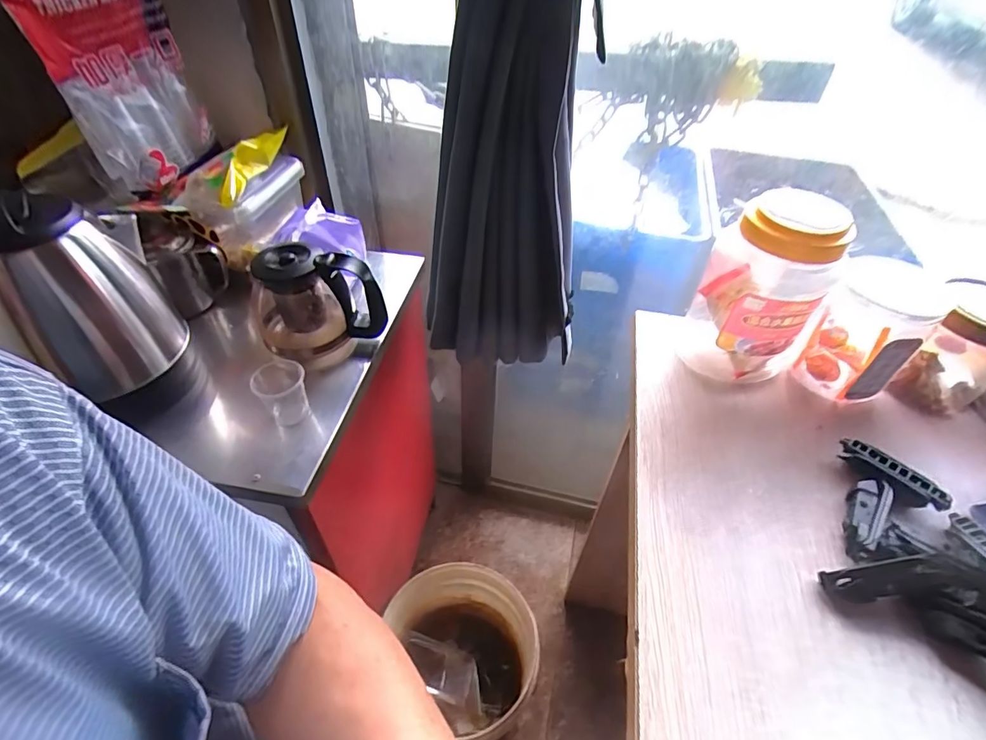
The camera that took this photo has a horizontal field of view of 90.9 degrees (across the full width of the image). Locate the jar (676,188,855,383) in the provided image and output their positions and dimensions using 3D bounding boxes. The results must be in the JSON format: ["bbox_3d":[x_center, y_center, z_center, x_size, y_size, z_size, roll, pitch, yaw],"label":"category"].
[{"bbox_3d":[0.249,-0.072,0.458,0.100,0.183,0.086,24,49,20],"label":"jar"}]

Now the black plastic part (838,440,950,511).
[{"bbox_3d":[0.325,0.089,0.399,0.018,0.026,0.078,-31,54,-29],"label":"black plastic part"}]

